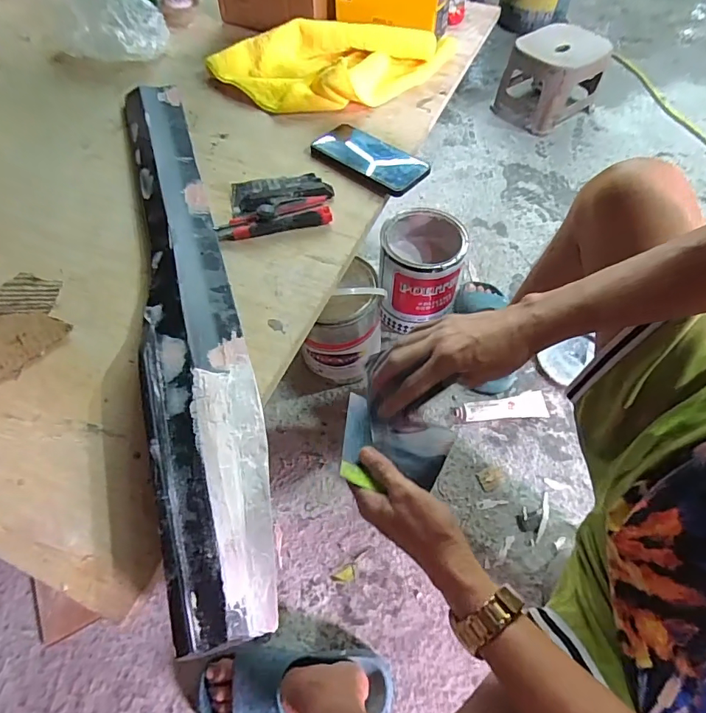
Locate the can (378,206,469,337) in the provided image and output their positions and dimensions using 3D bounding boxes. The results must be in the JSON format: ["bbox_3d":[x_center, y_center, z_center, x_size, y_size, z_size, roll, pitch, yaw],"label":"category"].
[{"bbox_3d":[0.136,-0.173,0.912,0.155,0.207,0.177,8,59,6],"label":"can"}]

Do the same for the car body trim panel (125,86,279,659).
[{"bbox_3d":[-0.191,-0.105,0.483,0.092,0.045,0.739,-17,59,-9],"label":"car body trim panel"}]

